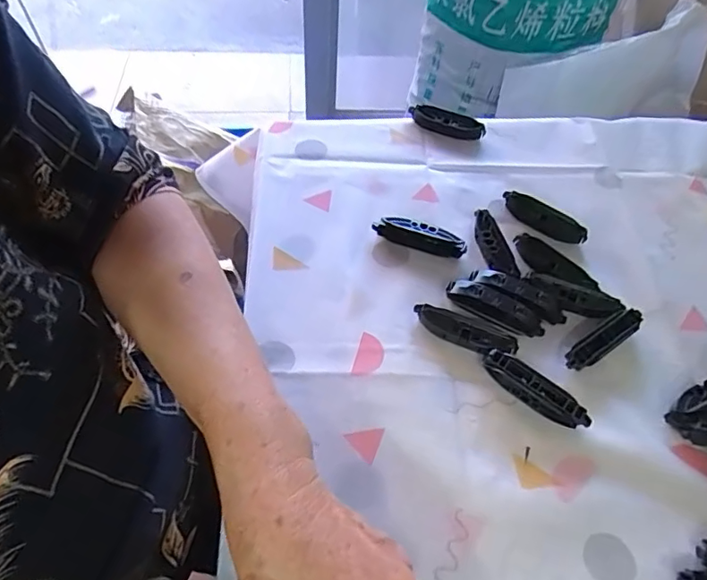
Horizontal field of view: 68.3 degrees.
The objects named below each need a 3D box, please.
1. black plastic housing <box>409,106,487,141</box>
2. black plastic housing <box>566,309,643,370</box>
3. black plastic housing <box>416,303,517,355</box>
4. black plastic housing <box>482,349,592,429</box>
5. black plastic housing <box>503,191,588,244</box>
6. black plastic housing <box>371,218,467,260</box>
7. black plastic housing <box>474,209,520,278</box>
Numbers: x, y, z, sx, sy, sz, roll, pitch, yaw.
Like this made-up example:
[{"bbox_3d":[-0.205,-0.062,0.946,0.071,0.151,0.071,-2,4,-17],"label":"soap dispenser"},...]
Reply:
[{"bbox_3d":[0.099,-0.177,0.553,0.079,0.026,0.016,16,56,10],"label":"black plastic housing"},{"bbox_3d":[0.196,0.039,0.408,0.077,0.015,0.019,-29,60,-19],"label":"black plastic housing"},{"bbox_3d":[0.087,0.032,0.407,0.081,0.015,0.020,18,57,11],"label":"black plastic housing"},{"bbox_3d":[0.133,0.073,0.382,0.080,0.015,0.019,35,61,21],"label":"black plastic housing"},{"bbox_3d":[0.175,-0.067,0.483,0.081,0.013,0.023,36,62,22],"label":"black plastic housing"},{"bbox_3d":[0.058,-0.048,0.462,0.081,0.016,0.017,17,56,10],"label":"black plastic housing"},{"bbox_3d":[0.123,-0.041,0.459,0.024,0.012,0.074,-7,55,-6],"label":"black plastic housing"}]

